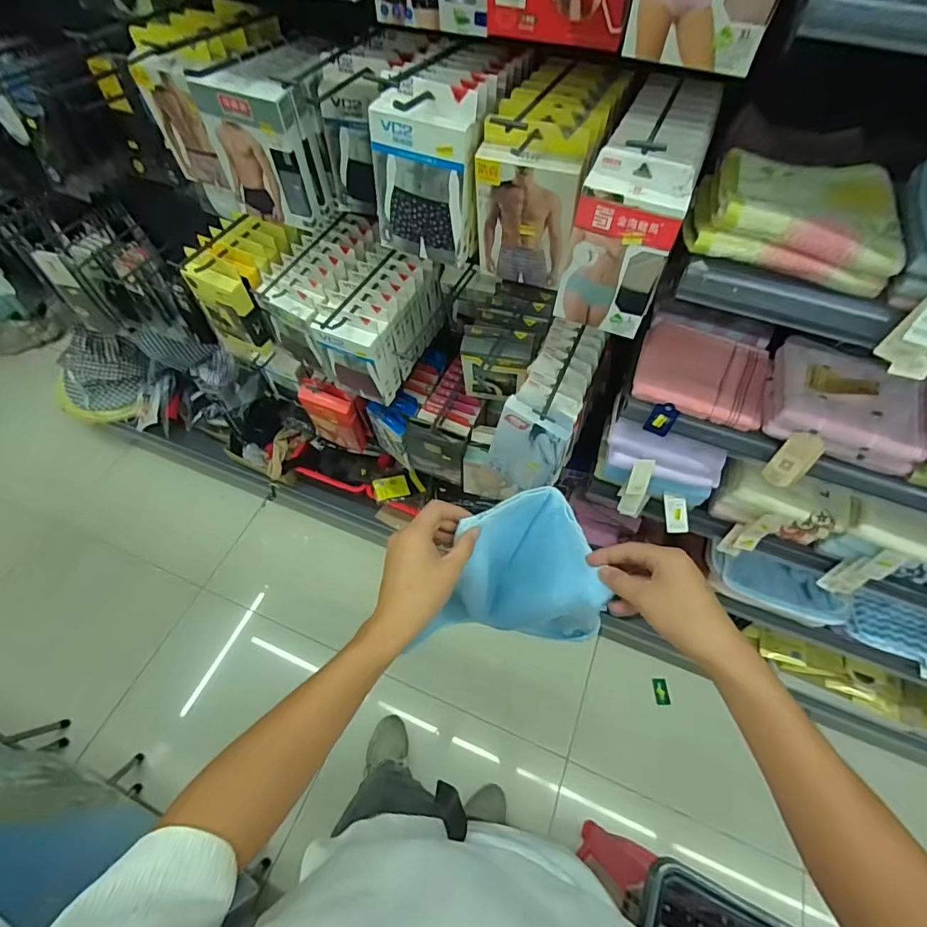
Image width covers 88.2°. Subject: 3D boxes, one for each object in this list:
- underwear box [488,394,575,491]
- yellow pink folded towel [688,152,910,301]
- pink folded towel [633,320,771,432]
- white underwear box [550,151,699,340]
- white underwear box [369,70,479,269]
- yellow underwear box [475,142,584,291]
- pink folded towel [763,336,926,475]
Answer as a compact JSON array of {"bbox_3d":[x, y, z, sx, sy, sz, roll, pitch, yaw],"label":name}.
[{"bbox_3d":[0.119,-0.030,0.886,0.133,0.218,0.039,26,60,14],"label":"underwear box"},{"bbox_3d":[0.370,-0.284,0.542,0.200,0.057,0.159,15,58,8],"label":"yellow pink folded towel"},{"bbox_3d":[0.385,-0.151,0.769,0.193,0.032,0.168,19,59,10],"label":"pink folded towel"},{"bbox_3d":[0.185,-0.255,0.578,0.113,0.202,0.038,19,52,11],"label":"white underwear box"},{"bbox_3d":[-0.051,-0.388,0.651,0.134,0.203,0.048,22,59,12],"label":"white underwear box"},{"bbox_3d":[0.081,-0.323,0.655,0.131,0.185,0.033,21,59,11],"label":"yellow underwear box"},{"bbox_3d":[0.567,-0.097,0.714,0.195,0.065,0.173,17,58,9],"label":"pink folded towel"}]

